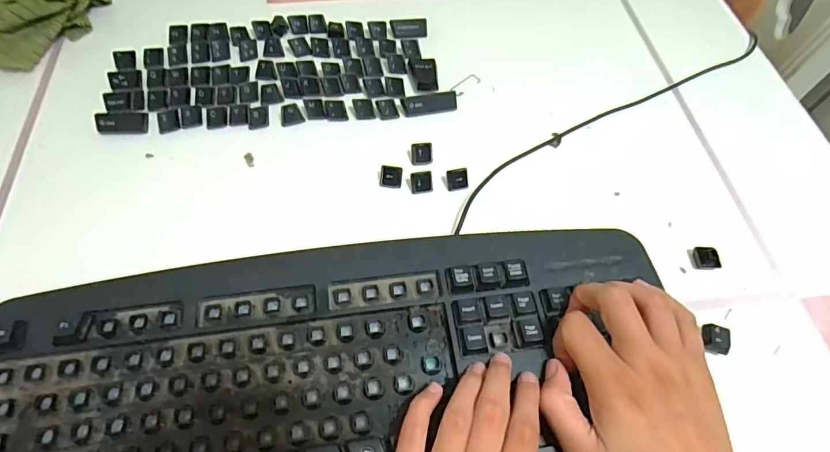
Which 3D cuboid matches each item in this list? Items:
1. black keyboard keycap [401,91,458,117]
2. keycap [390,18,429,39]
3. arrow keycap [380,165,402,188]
[{"bbox_3d":[0.014,-0.112,0.423,0.052,0.009,0.020,-10,61,-8],"label":"black keyboard keycap"},{"bbox_3d":[-0.005,-0.202,0.471,0.037,0.007,0.021,-3,61,-4],"label":"keycap"},{"bbox_3d":[-0.020,-0.041,0.379,0.018,0.011,0.014,7,60,1],"label":"arrow keycap"}]

